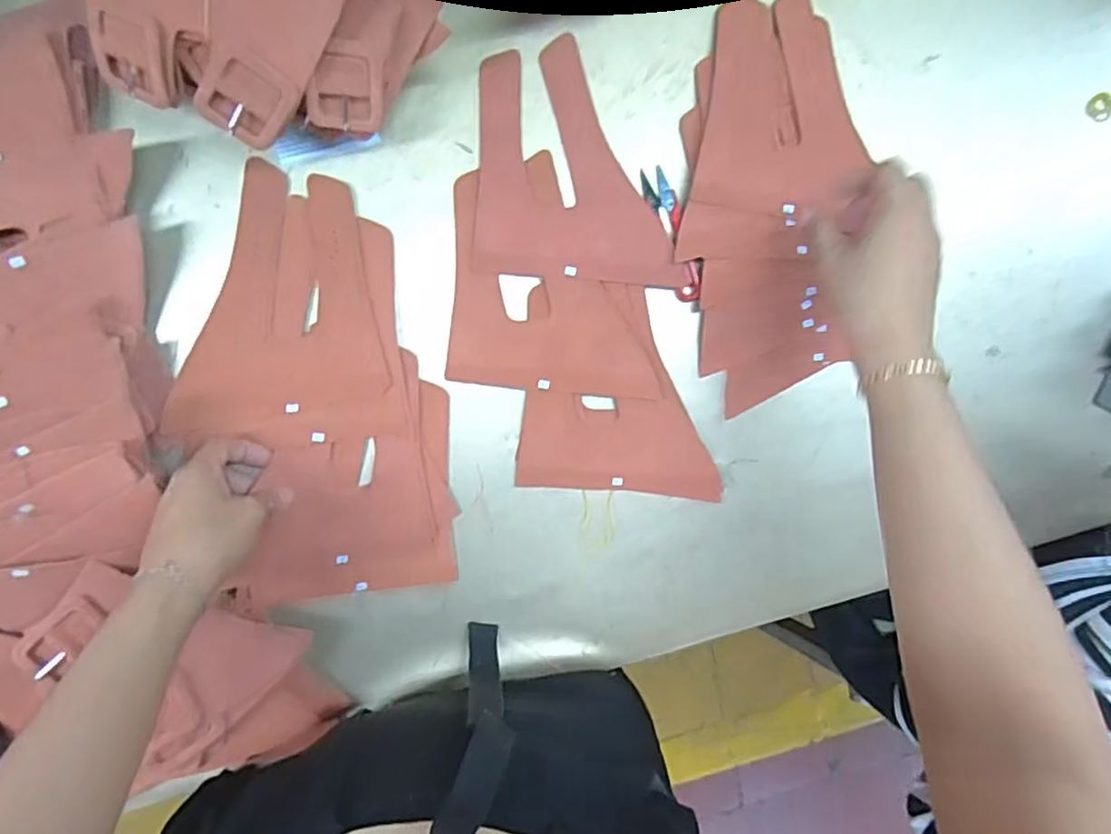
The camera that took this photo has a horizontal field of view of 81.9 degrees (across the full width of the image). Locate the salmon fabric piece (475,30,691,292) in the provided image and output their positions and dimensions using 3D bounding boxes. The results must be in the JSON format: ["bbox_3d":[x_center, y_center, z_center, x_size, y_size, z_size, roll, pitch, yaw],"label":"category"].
[{"bbox_3d":[0.019,-0.185,0.473,0.151,0.006,0.164,3,96,-7],"label":"salmon fabric piece"}]

